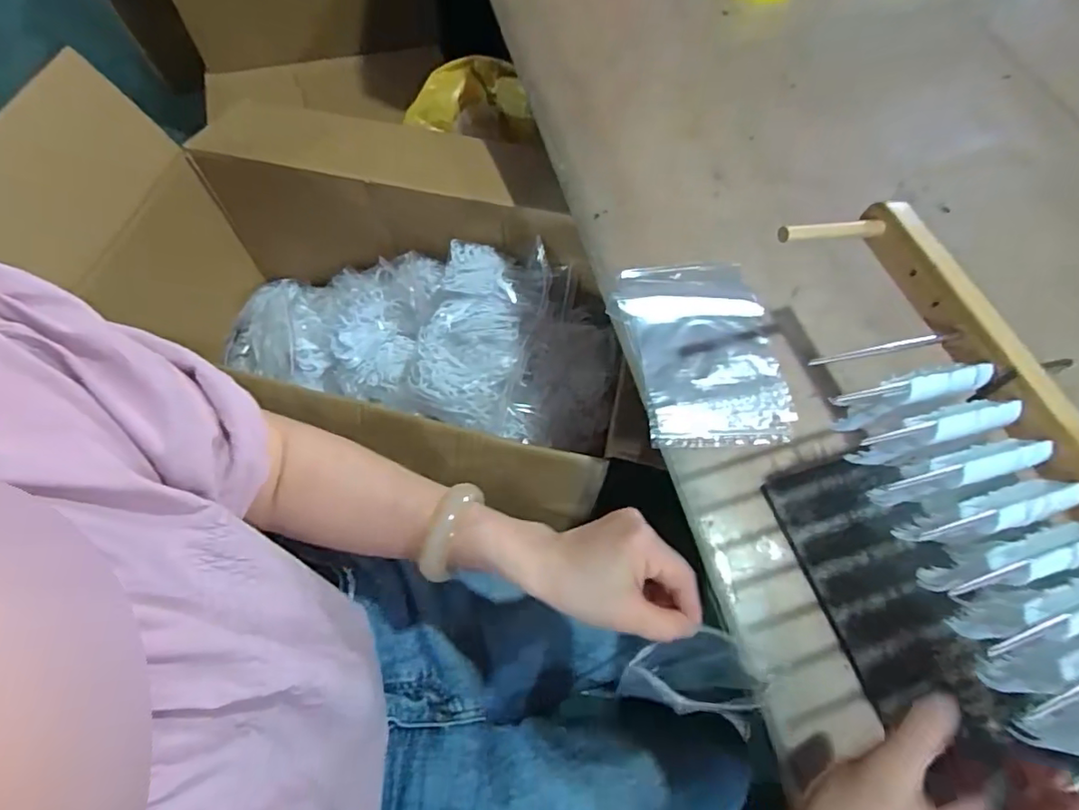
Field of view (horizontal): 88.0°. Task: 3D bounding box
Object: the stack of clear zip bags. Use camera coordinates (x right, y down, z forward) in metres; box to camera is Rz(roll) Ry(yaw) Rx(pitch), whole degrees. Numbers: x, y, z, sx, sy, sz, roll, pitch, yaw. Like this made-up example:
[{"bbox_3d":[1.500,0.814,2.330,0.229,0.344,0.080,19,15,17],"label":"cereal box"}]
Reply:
[{"bbox_3d":[0.142,-0.051,0.501,0.136,0.010,0.184,-4,65,-2],"label":"stack of clear zip bags"}]

